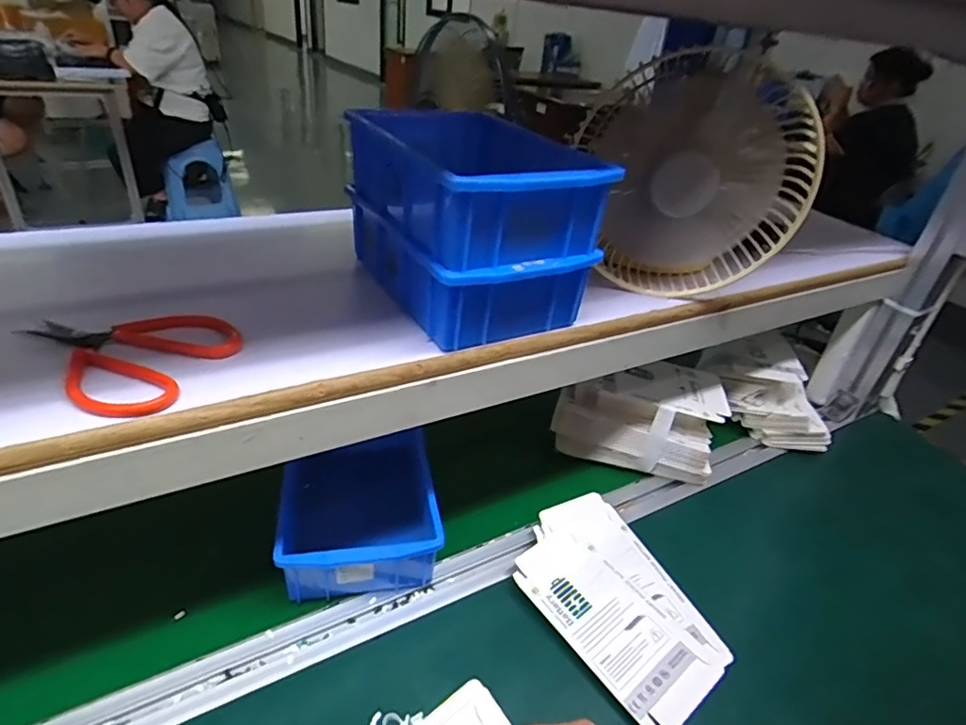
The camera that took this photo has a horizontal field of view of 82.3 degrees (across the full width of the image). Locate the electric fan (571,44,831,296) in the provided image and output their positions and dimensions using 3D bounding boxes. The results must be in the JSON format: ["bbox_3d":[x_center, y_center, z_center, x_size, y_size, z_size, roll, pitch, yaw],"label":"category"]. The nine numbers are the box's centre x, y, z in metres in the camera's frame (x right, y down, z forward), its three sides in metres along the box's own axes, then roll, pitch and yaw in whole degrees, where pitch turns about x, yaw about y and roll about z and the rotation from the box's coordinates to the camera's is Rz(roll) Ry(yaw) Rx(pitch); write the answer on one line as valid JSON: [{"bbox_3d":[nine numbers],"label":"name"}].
[{"bbox_3d":[0.187,-0.162,0.500,0.188,0.186,0.087,11,33,7],"label":"electric fan"}]

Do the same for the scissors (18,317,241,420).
[{"bbox_3d":[-0.228,-0.007,0.344,0.119,0.011,0.096,13,33,10],"label":"scissors"}]

